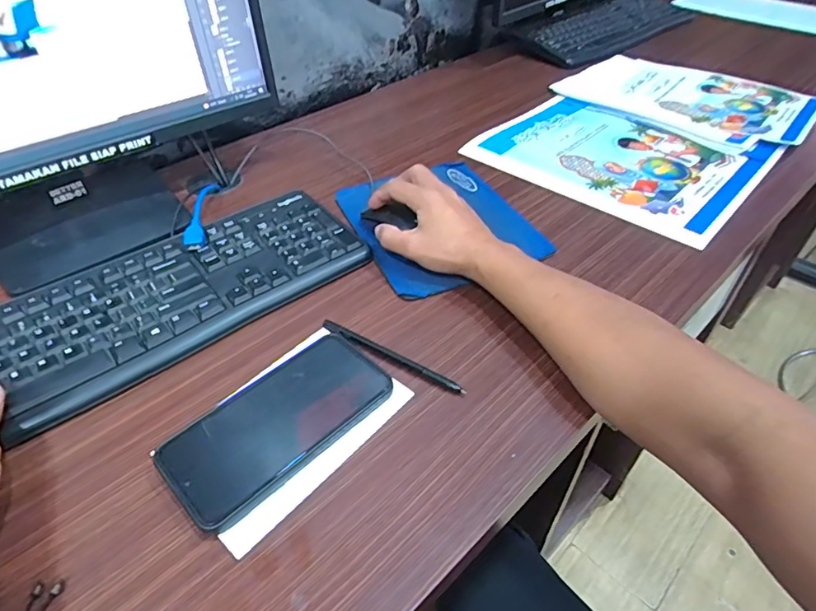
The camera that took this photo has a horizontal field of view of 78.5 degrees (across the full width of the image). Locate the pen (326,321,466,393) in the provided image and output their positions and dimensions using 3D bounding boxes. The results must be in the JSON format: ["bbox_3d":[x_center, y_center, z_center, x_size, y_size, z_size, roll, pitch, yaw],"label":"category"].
[{"bbox_3d":[-0.015,0.041,0.413,0.137,0.008,0.009,25,50,23],"label":"pen"}]

